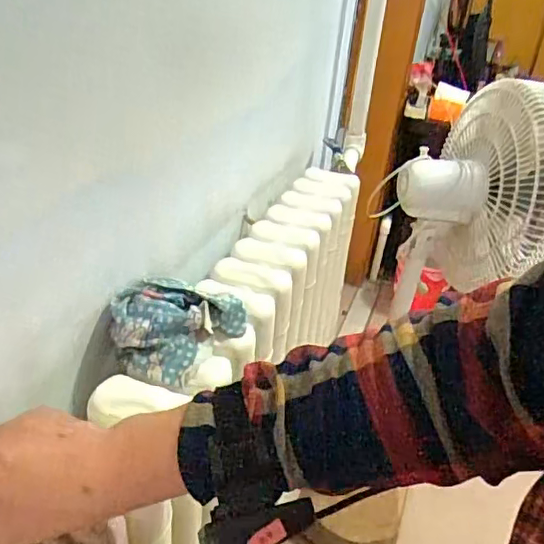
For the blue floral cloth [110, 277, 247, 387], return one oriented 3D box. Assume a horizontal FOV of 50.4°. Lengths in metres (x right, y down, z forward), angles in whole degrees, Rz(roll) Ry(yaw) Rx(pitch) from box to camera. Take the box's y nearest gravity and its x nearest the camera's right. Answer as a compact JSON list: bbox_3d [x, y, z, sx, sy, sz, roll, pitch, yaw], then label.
[{"bbox_3d":[-0.089,0.042,0.540,0.098,0.031,0.124,49,56,2],"label":"blue floral cloth"}]

